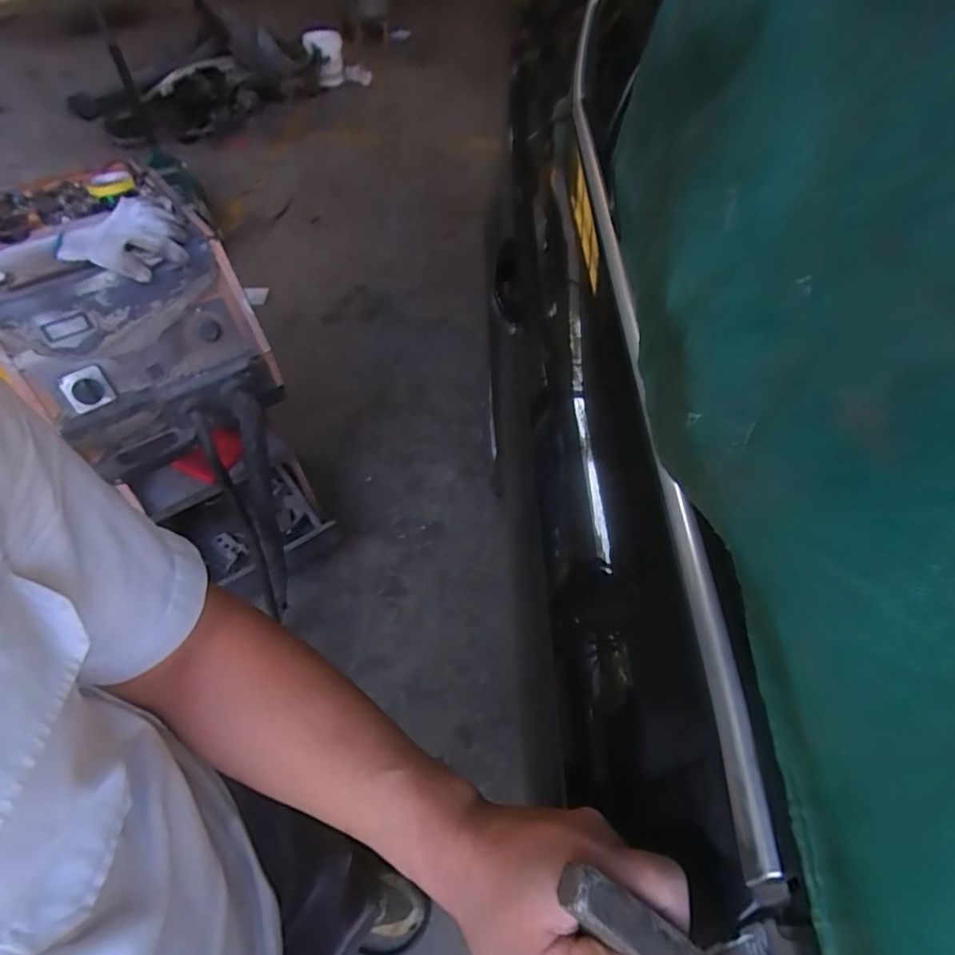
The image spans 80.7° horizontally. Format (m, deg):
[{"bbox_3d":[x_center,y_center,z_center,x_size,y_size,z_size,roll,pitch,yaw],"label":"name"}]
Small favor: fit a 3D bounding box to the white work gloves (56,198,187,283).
[{"bbox_3d":[-0.557,-0.370,0.885,0.181,0.077,0.085,-30,58,-22],"label":"white work gloves"}]

